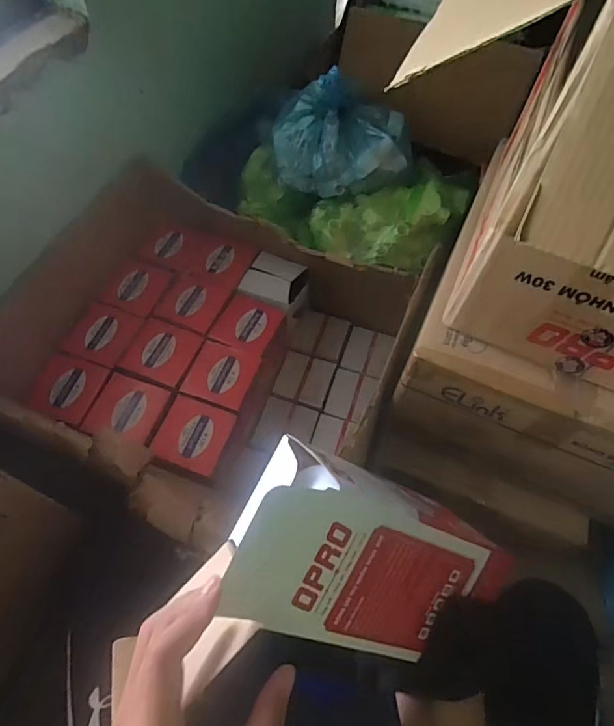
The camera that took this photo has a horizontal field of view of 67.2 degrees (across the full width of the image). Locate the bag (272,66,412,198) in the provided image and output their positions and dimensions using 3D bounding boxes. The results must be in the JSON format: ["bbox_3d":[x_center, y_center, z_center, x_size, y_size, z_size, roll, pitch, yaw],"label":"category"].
[{"bbox_3d":[0.069,-0.412,0.853,0.261,0.160,0.179,2,61,-1],"label":"bag"}]

